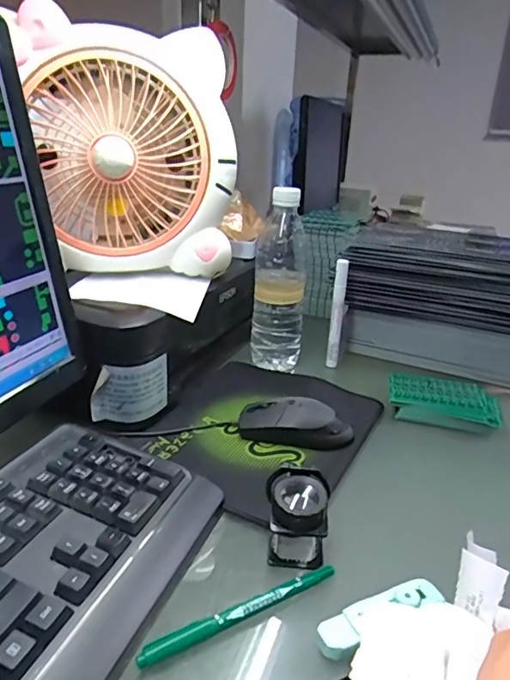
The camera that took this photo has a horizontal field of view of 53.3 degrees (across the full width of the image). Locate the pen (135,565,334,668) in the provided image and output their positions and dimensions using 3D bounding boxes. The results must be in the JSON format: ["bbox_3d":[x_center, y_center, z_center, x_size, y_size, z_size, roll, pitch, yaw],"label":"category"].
[{"bbox_3d":[-0.007,0.170,0.321,0.137,0.006,0.011,-9,25,-28],"label":"pen"}]

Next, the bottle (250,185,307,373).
[{"bbox_3d":[0.031,-0.070,0.639,0.063,0.227,0.056,4,22,2],"label":"bottle"}]

